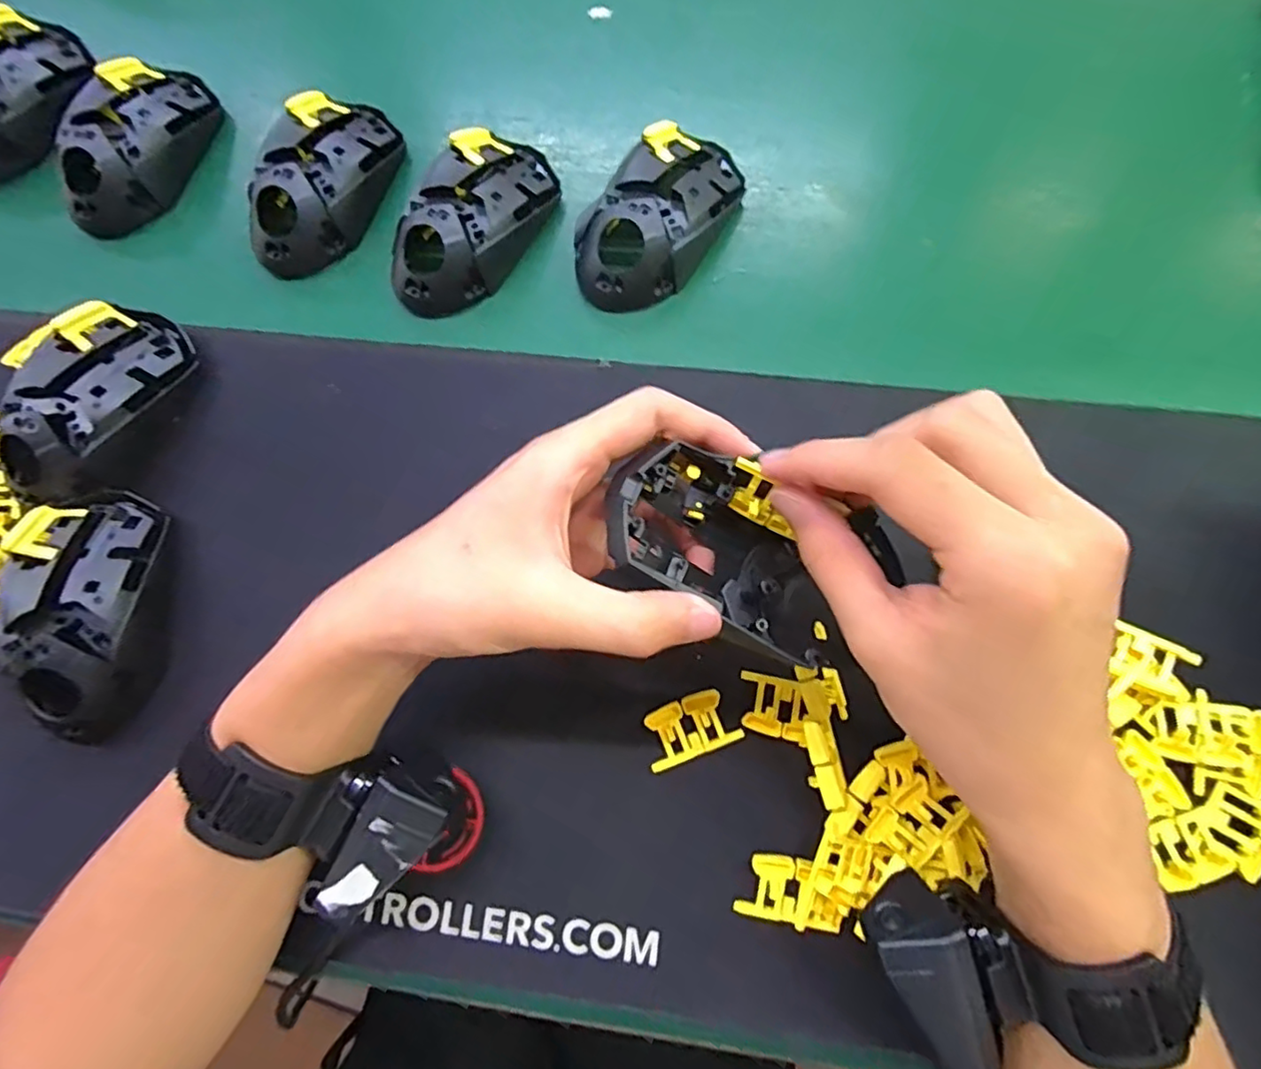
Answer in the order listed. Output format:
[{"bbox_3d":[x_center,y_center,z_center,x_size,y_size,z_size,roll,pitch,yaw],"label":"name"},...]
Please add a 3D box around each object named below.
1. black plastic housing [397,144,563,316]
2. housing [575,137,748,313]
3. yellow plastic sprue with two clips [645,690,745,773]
[{"bbox_3d":[-0.086,-0.177,0.350,0.066,0.038,0.117,30,78,9],"label":"black plastic housing"},{"bbox_3d":[0.015,-0.180,0.352,0.069,0.041,0.119,37,79,10],"label":"housing"},{"bbox_3d":[0.027,0.089,0.287,0.041,0.008,0.027,-21,76,-4],"label":"yellow plastic sprue with two clips"}]

